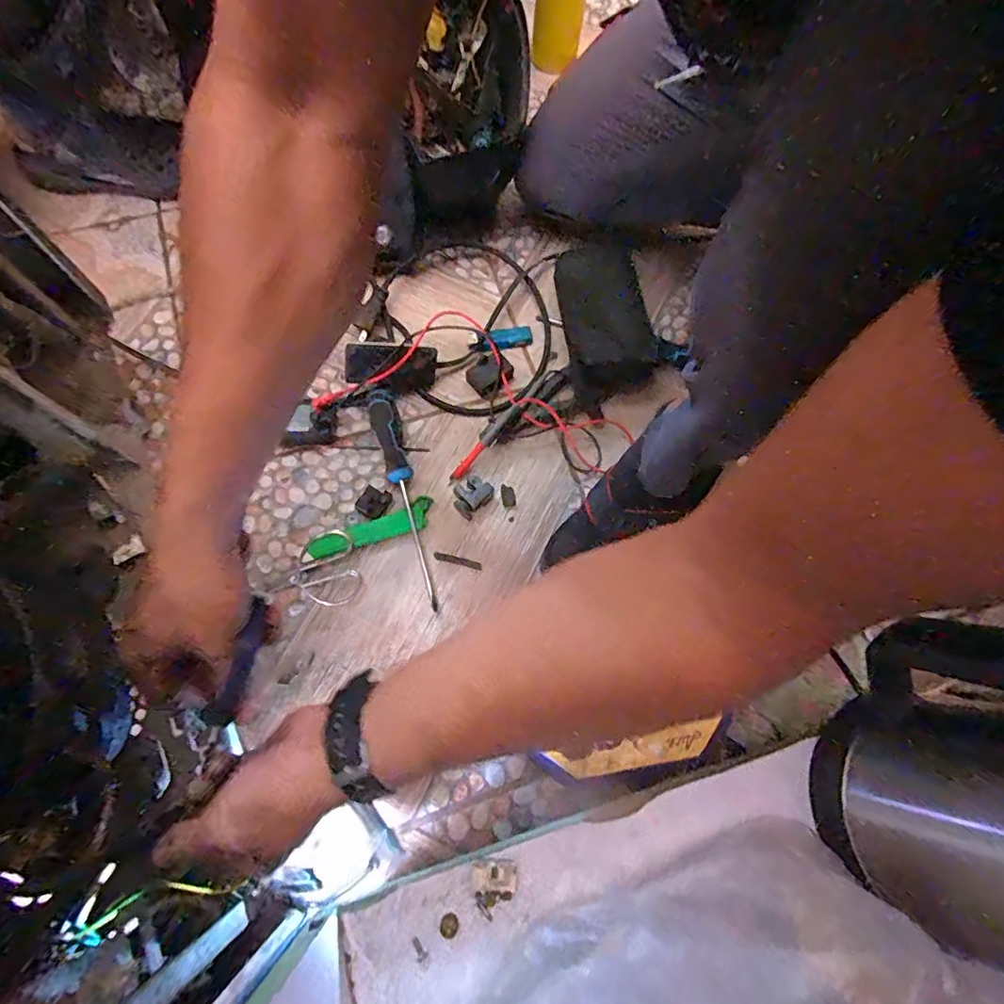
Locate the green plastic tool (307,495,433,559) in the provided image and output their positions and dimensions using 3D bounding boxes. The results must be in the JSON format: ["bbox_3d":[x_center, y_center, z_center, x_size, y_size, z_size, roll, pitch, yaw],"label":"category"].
[{"bbox_3d":[-0.140,0.030,0.568,0.136,0.015,0.030,-22,73,-9],"label":"green plastic tool"}]

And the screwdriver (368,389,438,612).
[{"bbox_3d":[-0.105,-0.008,0.576,0.033,0.029,0.250,-17,72,-7],"label":"screwdriver"}]

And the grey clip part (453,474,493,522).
[{"bbox_3d":[-0.035,-0.007,0.585,0.037,0.010,0.045,38,74,11],"label":"grey clip part"}]

